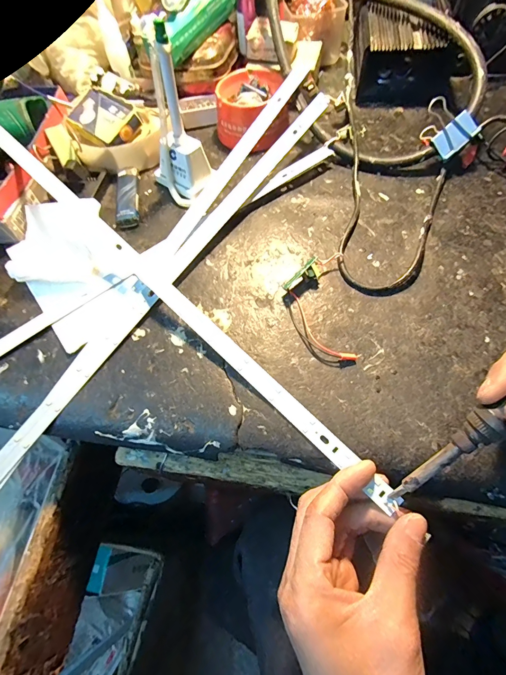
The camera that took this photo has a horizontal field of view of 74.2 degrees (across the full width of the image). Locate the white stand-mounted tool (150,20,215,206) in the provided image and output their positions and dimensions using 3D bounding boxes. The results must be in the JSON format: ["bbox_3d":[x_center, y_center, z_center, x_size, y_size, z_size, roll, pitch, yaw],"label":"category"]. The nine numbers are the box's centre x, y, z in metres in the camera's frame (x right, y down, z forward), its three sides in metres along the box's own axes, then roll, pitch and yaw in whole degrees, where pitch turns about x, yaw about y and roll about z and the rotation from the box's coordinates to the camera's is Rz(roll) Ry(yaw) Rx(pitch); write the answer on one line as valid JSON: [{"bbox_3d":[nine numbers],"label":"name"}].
[{"bbox_3d":[-0.073,-0.192,0.312,0.059,0.127,0.051,-15,64,-5],"label":"white stand-mounted tool"}]

